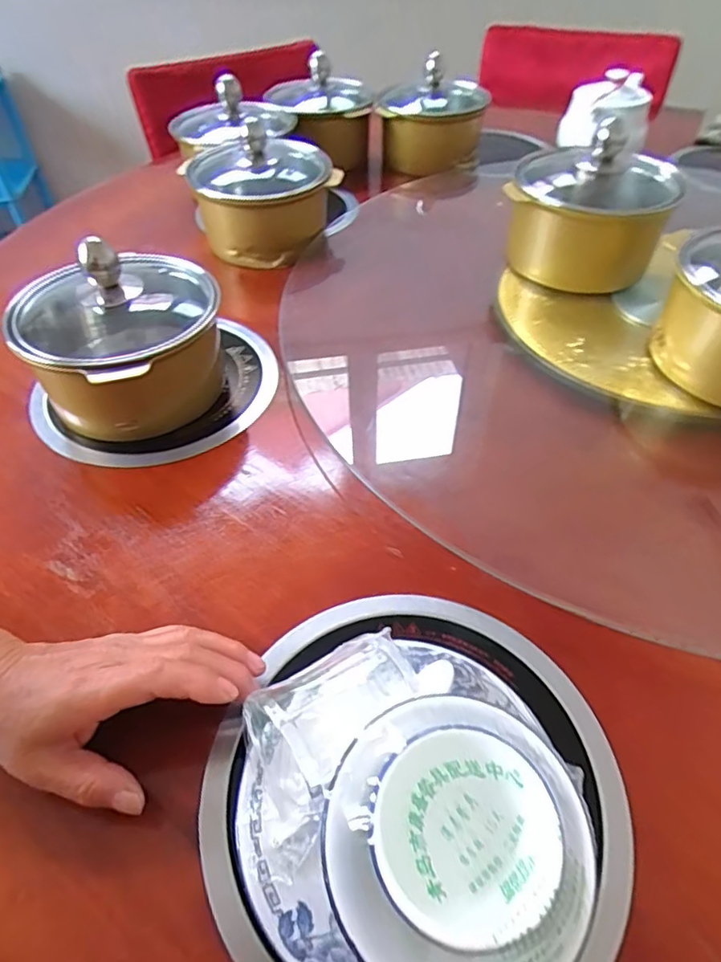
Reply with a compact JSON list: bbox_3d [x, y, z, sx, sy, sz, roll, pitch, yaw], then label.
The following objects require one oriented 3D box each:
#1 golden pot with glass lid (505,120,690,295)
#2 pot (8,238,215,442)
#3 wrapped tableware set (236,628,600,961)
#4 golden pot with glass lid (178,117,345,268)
[{"bbox_3d":[0.244,-0.289,0.594,0.159,0.132,0.138,22,53,18],"label":"golden pot with glass lid"},{"bbox_3d":[-0.191,-0.124,0.457,0.138,0.137,0.154,32,56,25],"label":"pot"},{"bbox_3d":[0.024,0.149,0.256,0.152,0.079,0.150,0,49,0],"label":"wrapped tableware set"},{"bbox_3d":[-0.114,-0.347,0.666,0.156,0.114,0.154,0,49,0],"label":"golden pot with glass lid"}]

